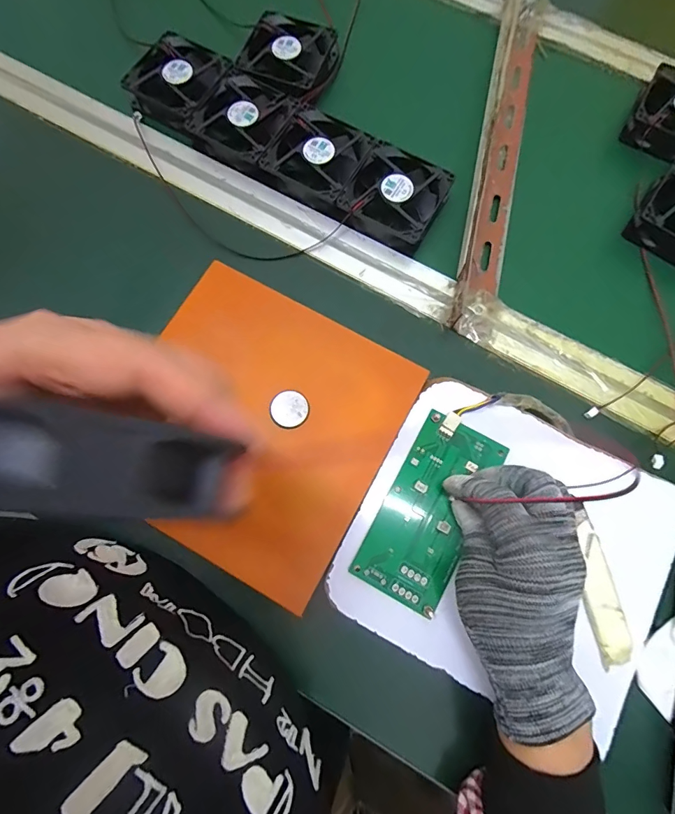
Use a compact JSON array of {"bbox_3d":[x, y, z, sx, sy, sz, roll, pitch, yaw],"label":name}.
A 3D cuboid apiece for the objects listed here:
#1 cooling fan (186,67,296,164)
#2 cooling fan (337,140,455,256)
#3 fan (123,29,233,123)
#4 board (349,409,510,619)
[{"bbox_3d":[-0.088,-0.271,0.386,0.081,0.025,0.080,27,76,7],"label":"cooling fan"},{"bbox_3d":[0.053,-0.190,0.369,0.078,0.025,0.083,30,77,7],"label":"cooling fan"},{"bbox_3d":[-0.154,-0.316,0.397,0.081,0.030,0.082,29,76,7],"label":"fan"},{"bbox_3d":[0.067,0.073,0.296,0.065,0.007,0.132,24,79,6],"label":"board"}]

